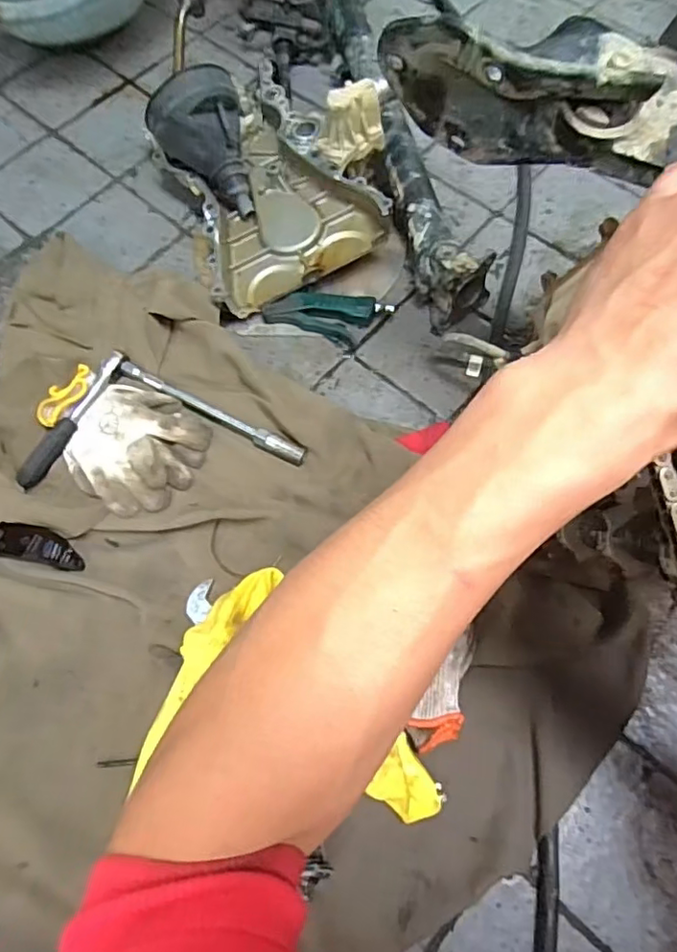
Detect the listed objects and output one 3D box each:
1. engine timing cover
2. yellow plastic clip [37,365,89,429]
[{"bbox_3d":[-0.105,-0.390,0.792,0.230,0.075,0.310,-24,69,-9],"label":"engine timing cover"},{"bbox_3d":[-0.323,-0.096,0.696,0.028,0.020,0.083,35,76,12],"label":"yellow plastic clip"}]

